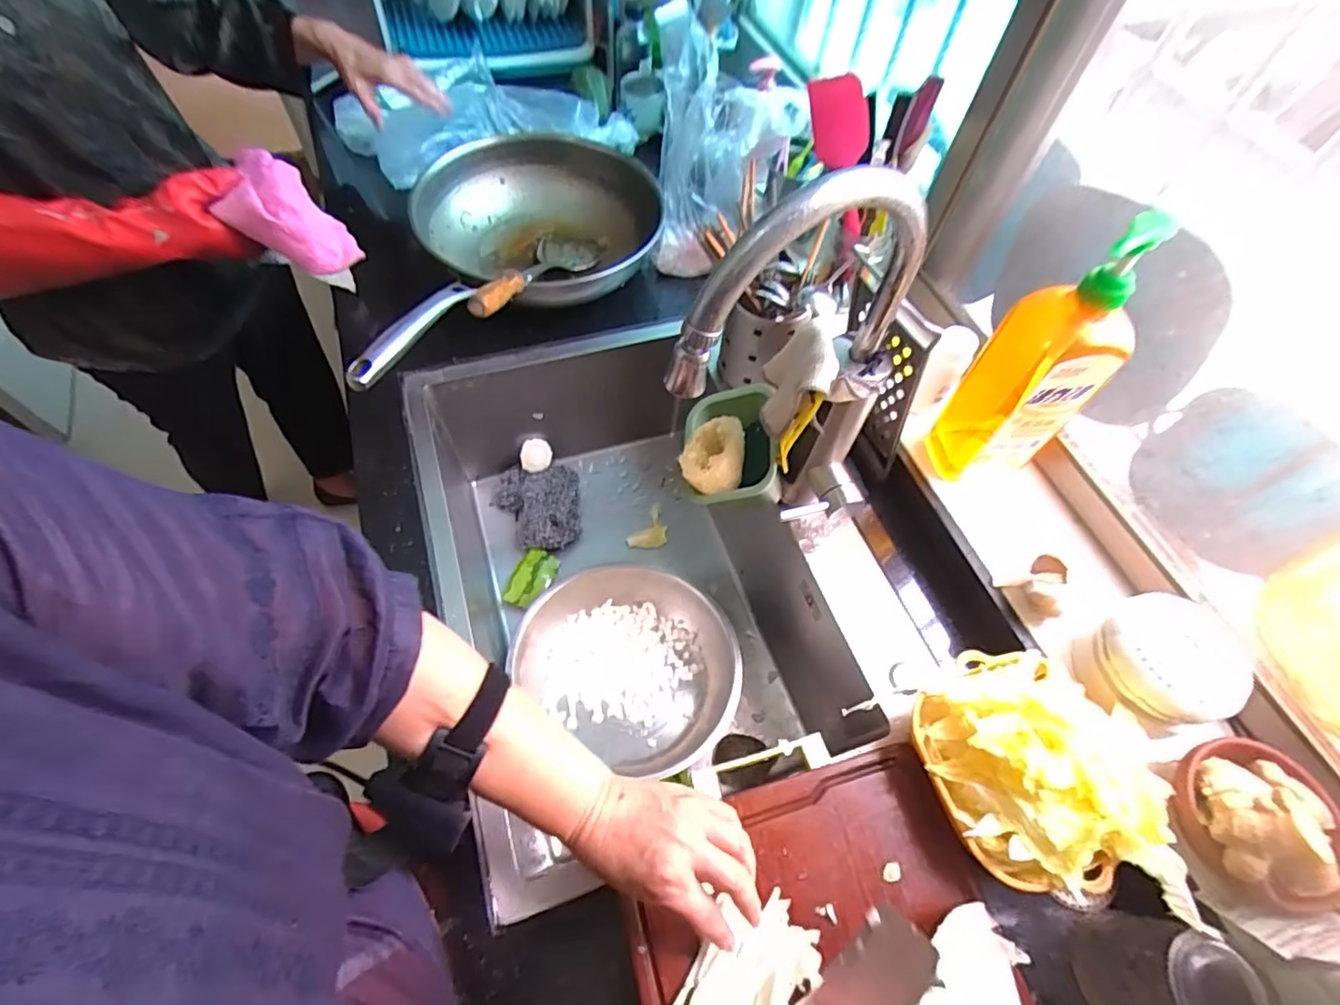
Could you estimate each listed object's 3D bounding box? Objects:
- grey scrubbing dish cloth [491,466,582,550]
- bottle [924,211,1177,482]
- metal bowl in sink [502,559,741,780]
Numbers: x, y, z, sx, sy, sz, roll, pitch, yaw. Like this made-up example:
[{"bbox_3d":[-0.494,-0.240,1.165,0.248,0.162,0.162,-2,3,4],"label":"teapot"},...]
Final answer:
[{"bbox_3d":[-0.187,0.008,0.869,0.120,0.040,0.128,-12,61,-11],"label":"grey scrubbing dish cloth"},{"bbox_3d":[0.339,-0.123,0.547,0.075,0.285,0.075,1,59,-3],"label":"bottle"},{"bbox_3d":[-0.049,0.194,0.756,0.270,0.076,0.220,27,61,12],"label":"metal bowl in sink"}]

